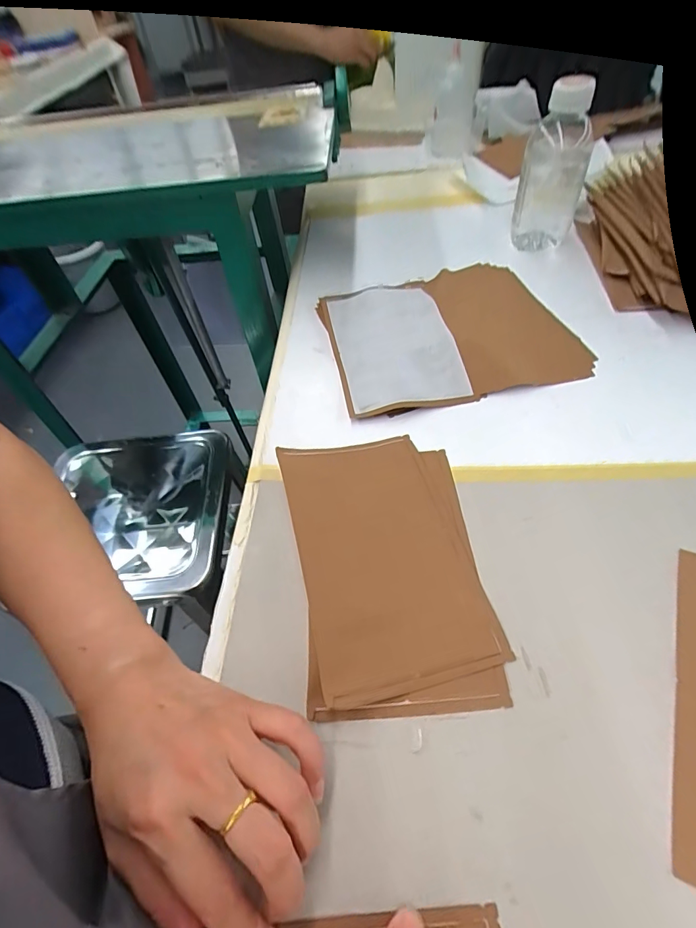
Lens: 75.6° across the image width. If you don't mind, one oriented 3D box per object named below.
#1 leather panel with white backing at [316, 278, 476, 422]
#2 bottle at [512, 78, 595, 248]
[{"bbox_3d":[0.039,-0.131,0.450,0.109,0.025,0.191,-12,51,-4],"label":"leather panel with white backing"},{"bbox_3d":[0.236,-0.339,0.515,0.067,0.158,0.061,14,54,16],"label":"bottle"}]

